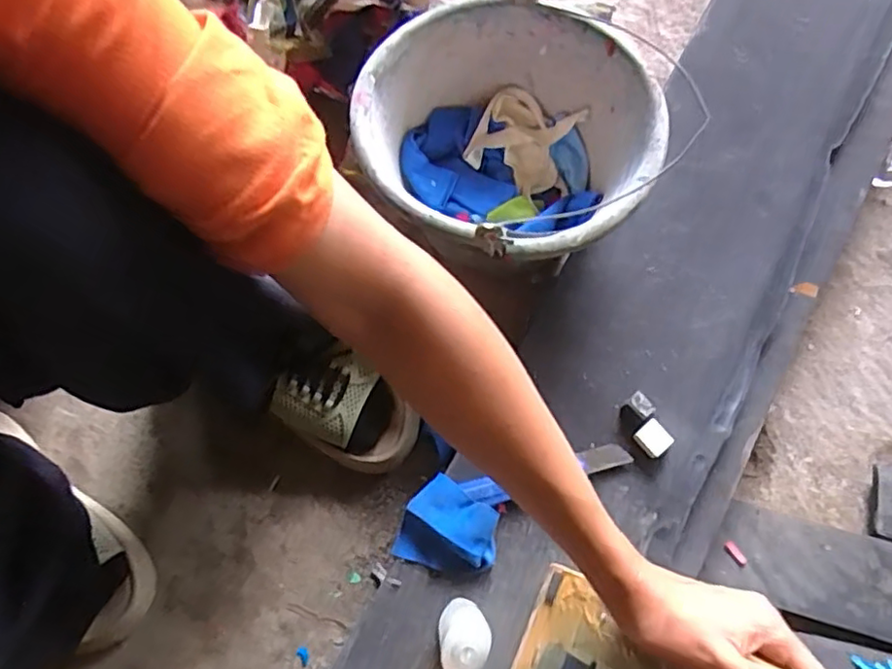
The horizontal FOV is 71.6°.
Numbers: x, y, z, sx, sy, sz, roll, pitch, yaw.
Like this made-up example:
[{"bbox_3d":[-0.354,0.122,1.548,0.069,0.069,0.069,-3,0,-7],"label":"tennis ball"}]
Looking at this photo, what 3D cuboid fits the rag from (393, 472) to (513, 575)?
[{"bbox_3d":[0.003,0.148,0.490,0.076,0.023,0.071,10,71,4],"label":"rag"}]

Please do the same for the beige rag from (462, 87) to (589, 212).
[{"bbox_3d":[0.077,-0.188,0.615,0.094,0.055,0.078,28,74,8],"label":"beige rag"}]

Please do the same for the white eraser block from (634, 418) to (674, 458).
[{"bbox_3d":[0.171,0.086,0.511,0.026,0.009,0.026,-38,74,-12],"label":"white eraser block"}]

